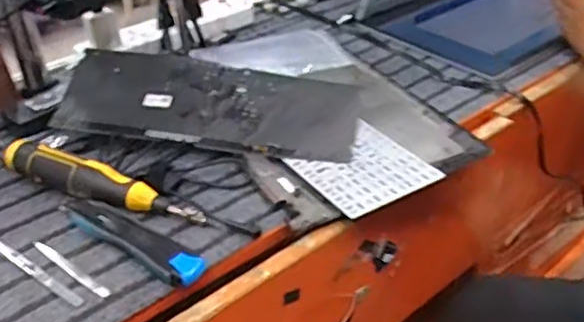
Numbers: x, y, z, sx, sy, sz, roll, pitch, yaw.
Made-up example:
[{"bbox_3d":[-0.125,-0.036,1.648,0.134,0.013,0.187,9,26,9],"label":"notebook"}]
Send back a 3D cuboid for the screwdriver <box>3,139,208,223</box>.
[{"bbox_3d":[-0.179,0.018,0.585,0.215,0.045,0.034,8,36,16],"label":"screwdriver"}]

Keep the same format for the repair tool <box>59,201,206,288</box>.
[{"bbox_3d":[-0.139,0.065,0.540,0.165,0.014,0.035,22,41,32],"label":"repair tool"}]

